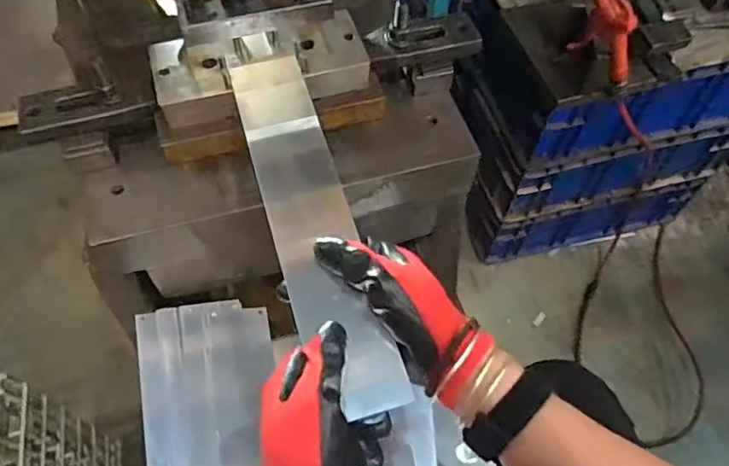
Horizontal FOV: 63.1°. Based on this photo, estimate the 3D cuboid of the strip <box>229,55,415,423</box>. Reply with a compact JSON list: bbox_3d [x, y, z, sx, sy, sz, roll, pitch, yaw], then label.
[{"bbox_3d":[-0.042,-0.014,0.453,0.062,0.005,0.306,-14,64,-11],"label":"strip"}]

